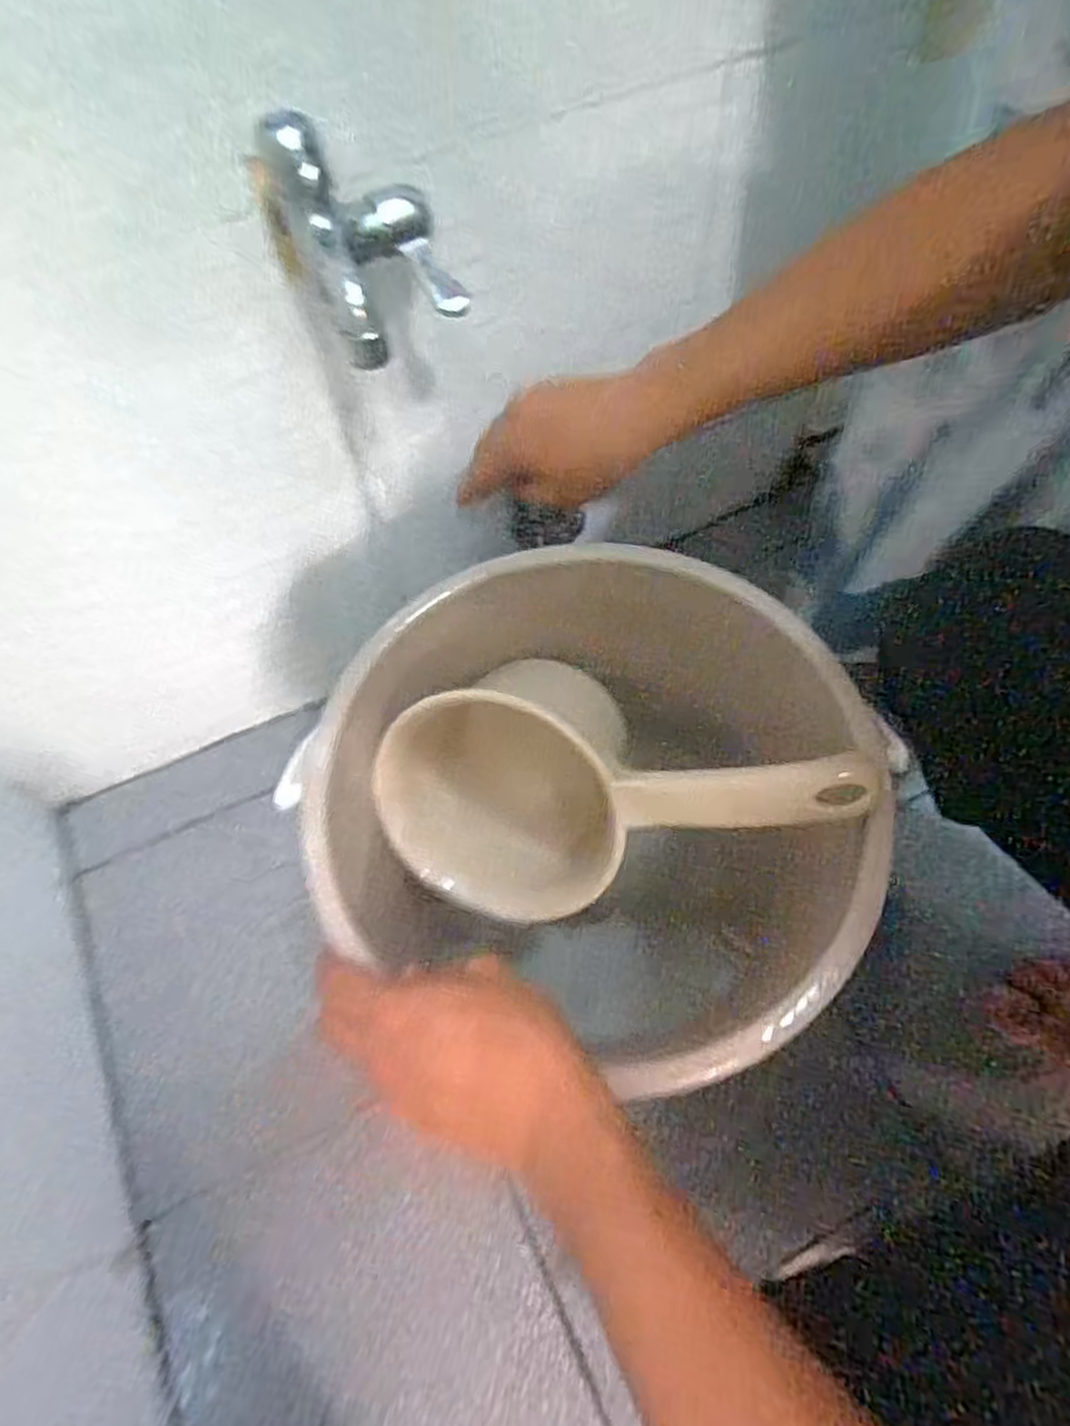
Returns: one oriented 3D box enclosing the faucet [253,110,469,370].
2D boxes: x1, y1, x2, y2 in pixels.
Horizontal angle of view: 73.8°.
[{"bbox_3d":[-0.075,-0.232,0.350,0.075,0.088,0.070,-2,61,3],"label":"faucet"}]

